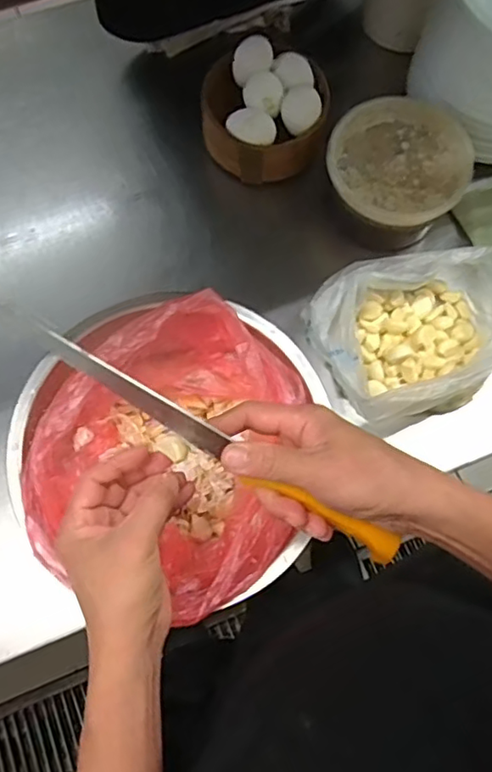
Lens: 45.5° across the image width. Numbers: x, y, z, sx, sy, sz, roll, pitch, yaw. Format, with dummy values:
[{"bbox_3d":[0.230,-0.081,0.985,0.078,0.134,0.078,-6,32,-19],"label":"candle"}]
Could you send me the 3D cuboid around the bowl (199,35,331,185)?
[{"bbox_3d":[0.021,-0.310,0.681,0.137,0.085,0.131,0,72,0],"label":"bowl"}]

